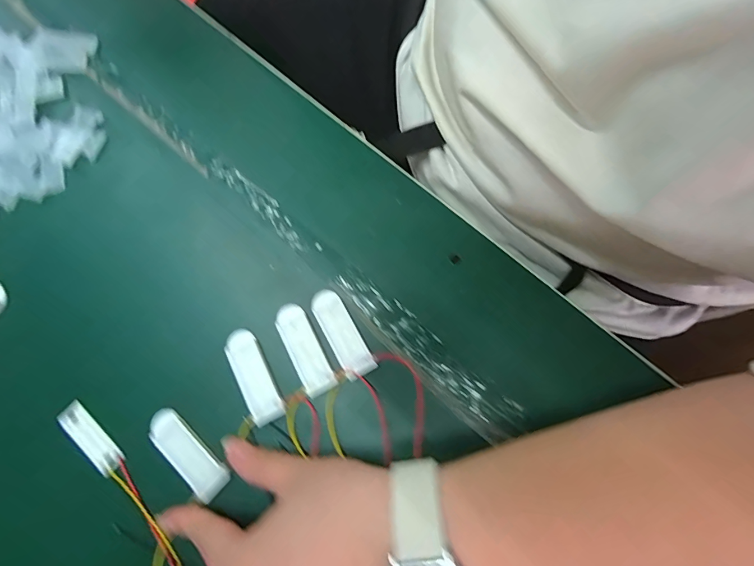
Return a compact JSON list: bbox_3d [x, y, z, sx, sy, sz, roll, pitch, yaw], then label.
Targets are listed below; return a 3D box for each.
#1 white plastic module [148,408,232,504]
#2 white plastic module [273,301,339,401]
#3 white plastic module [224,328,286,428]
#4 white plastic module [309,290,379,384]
[{"bbox_3d":[-0.117,0.104,0.255,0.062,0.004,0.022,41,80,11],"label":"white plastic module"},{"bbox_3d":[-0.047,0.042,0.267,0.020,0.004,0.061,-28,76,-6],"label":"white plastic module"},{"bbox_3d":[-0.079,0.058,0.265,0.021,0.004,0.062,-26,76,-5],"label":"white plastic module"},{"bbox_3d":[-0.023,0.032,0.270,0.020,0.004,0.061,-29,76,-6],"label":"white plastic module"}]

